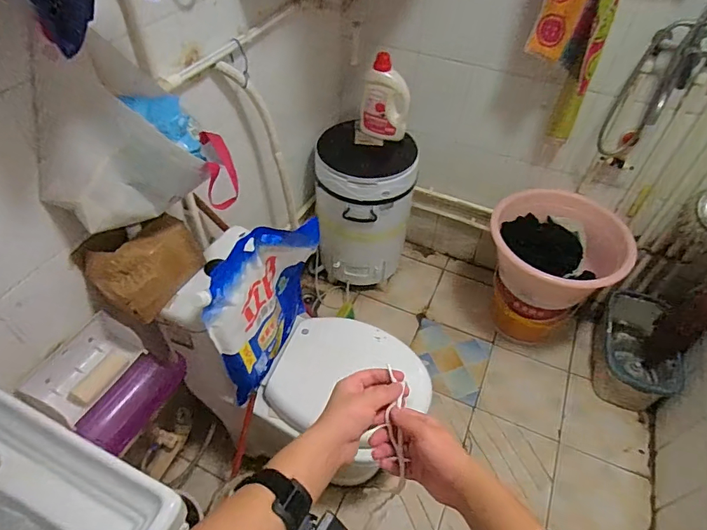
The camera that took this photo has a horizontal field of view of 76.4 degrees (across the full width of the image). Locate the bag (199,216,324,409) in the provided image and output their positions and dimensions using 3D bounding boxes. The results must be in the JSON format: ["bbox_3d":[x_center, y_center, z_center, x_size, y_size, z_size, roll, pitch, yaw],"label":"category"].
[{"bbox_3d":[-0.220,0.097,1.146,0.081,0.426,0.358,24,51,18],"label":"bag"}]

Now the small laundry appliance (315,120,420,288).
[{"bbox_3d":[0.040,-0.227,1.827,0.375,0.625,0.360,3,48,0],"label":"small laundry appliance"}]

